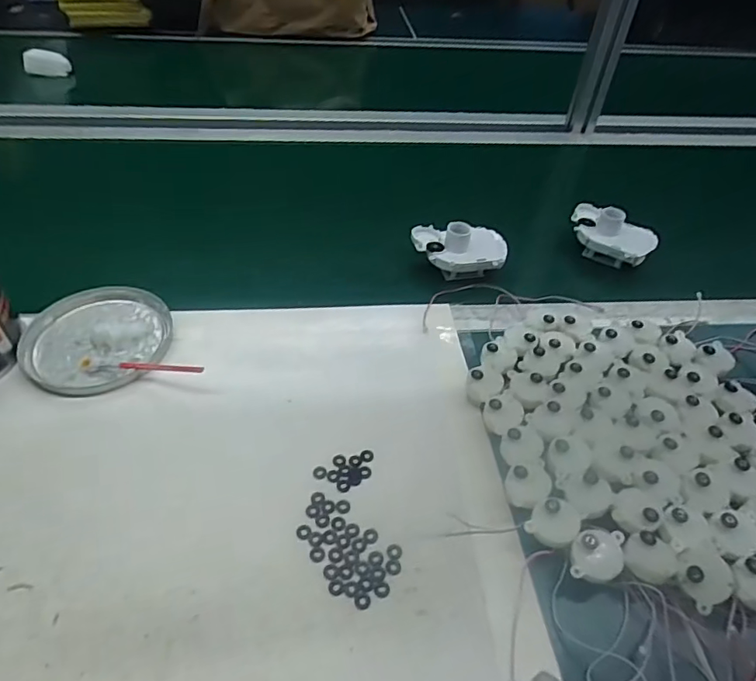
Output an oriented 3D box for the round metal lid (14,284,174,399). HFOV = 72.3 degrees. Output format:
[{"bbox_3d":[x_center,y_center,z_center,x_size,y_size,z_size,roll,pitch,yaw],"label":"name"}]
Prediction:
[{"bbox_3d":[-0.268,-0.008,0.491,0.131,0.014,0.127,2,45,-2],"label":"round metal lid"}]

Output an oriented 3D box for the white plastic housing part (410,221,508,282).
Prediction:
[{"bbox_3d":[0.092,-0.107,0.591,0.101,0.052,0.057,0,46,-4],"label":"white plastic housing part"}]

